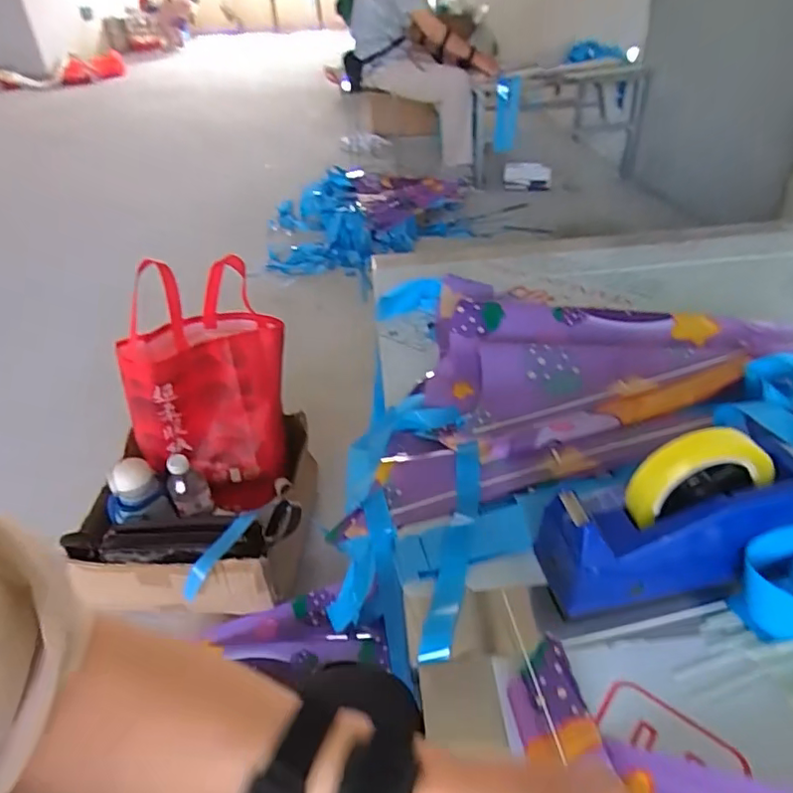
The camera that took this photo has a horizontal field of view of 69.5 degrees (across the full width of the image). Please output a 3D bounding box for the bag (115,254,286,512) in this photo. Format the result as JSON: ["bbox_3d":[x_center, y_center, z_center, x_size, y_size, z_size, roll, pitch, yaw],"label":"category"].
[{"bbox_3d":[-0.356,-0.023,1.076,0.277,0.463,0.180,-2,19,-19],"label":"bag"}]

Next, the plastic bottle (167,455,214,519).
[{"bbox_3d":[-0.368,0.156,1.001,0.066,0.107,0.065,-21,40,-22],"label":"plastic bottle"}]

